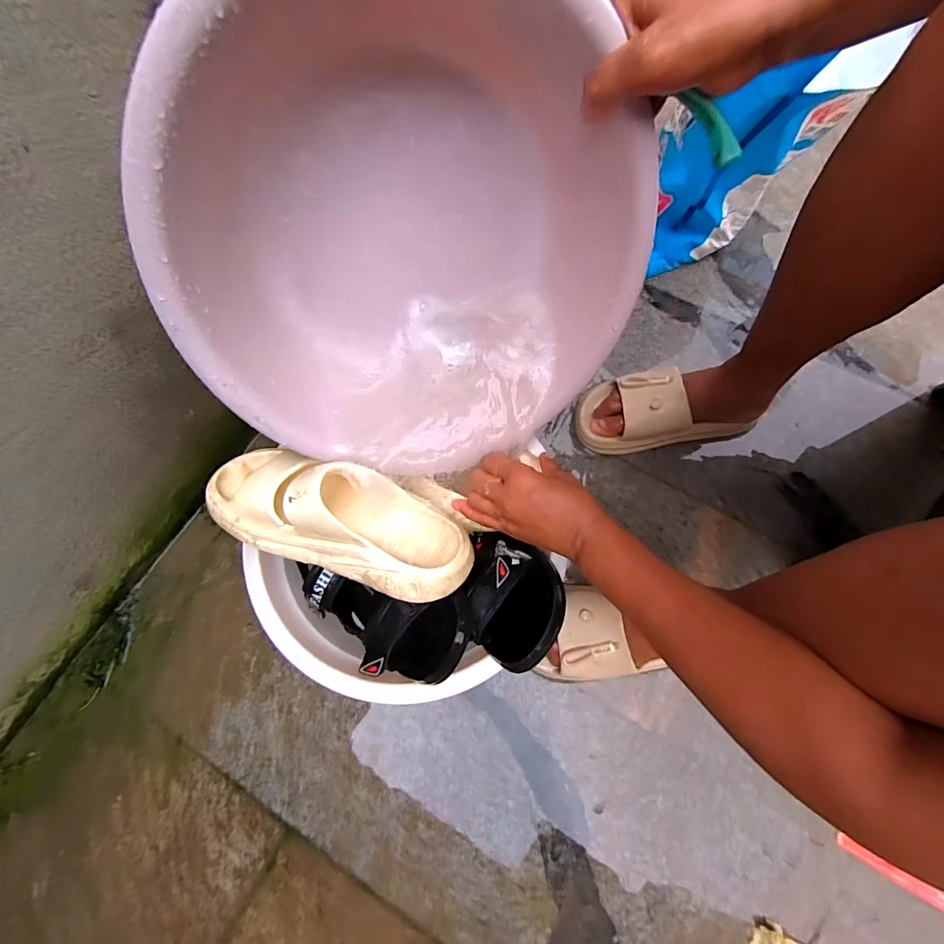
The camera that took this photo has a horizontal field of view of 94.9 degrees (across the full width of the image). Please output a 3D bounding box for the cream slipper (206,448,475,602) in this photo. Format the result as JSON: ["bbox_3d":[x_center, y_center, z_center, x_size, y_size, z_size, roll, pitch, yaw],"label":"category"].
[{"bbox_3d":[-0.131,0.040,0.415,0.272,0.071,0.108,17,74,6],"label":"cream slipper"}]

